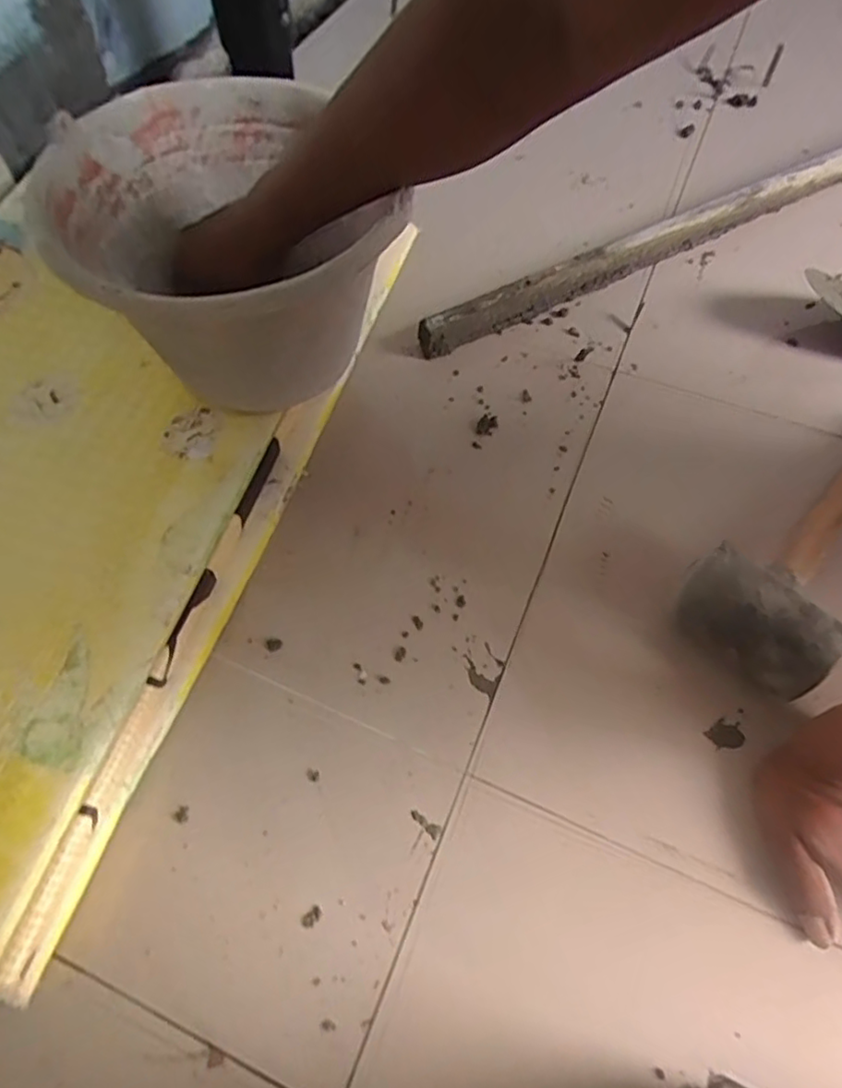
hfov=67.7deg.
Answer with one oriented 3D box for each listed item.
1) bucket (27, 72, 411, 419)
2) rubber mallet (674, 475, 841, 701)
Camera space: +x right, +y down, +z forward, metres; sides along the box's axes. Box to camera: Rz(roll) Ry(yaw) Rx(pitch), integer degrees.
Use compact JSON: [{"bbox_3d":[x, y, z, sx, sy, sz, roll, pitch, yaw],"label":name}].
[{"bbox_3d":[-0.136,-0.202,0.466,0.211,0.155,0.217,0,61,0],"label":"bucket"},{"bbox_3d":[0.312,-0.017,0.488,0.103,0.070,0.319,41,68,19],"label":"rubber mallet"}]

